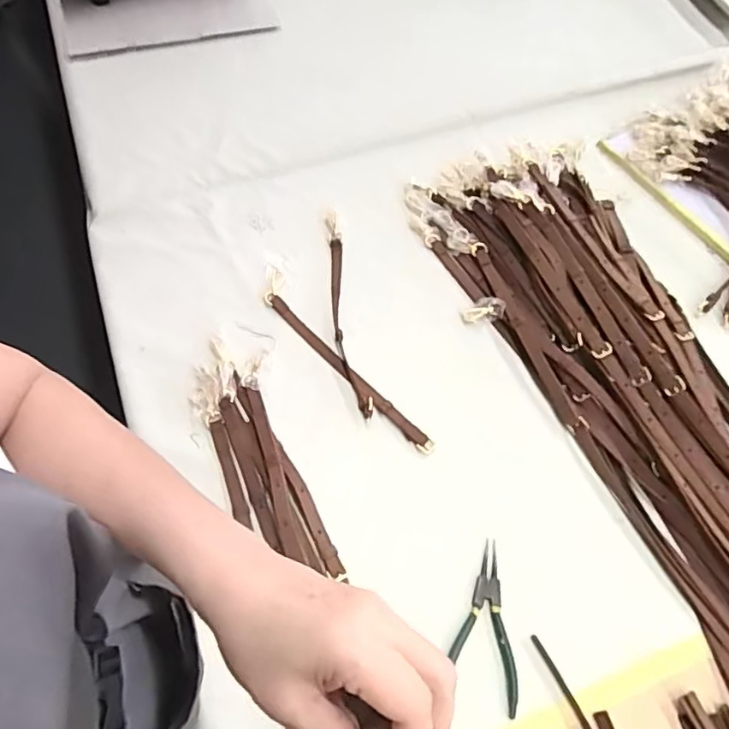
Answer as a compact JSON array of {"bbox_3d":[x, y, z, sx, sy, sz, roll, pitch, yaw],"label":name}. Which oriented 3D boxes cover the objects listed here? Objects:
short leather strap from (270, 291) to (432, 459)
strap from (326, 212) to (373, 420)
[{"bbox_3d":[-0.025,0.007,0.777,0.298,0.007,0.021,43,76,15],"label":"short leather strap"},{"bbox_3d":[-0.029,-0.076,0.810,0.030,0.010,0.313,-8,63,-5],"label":"strap"}]

